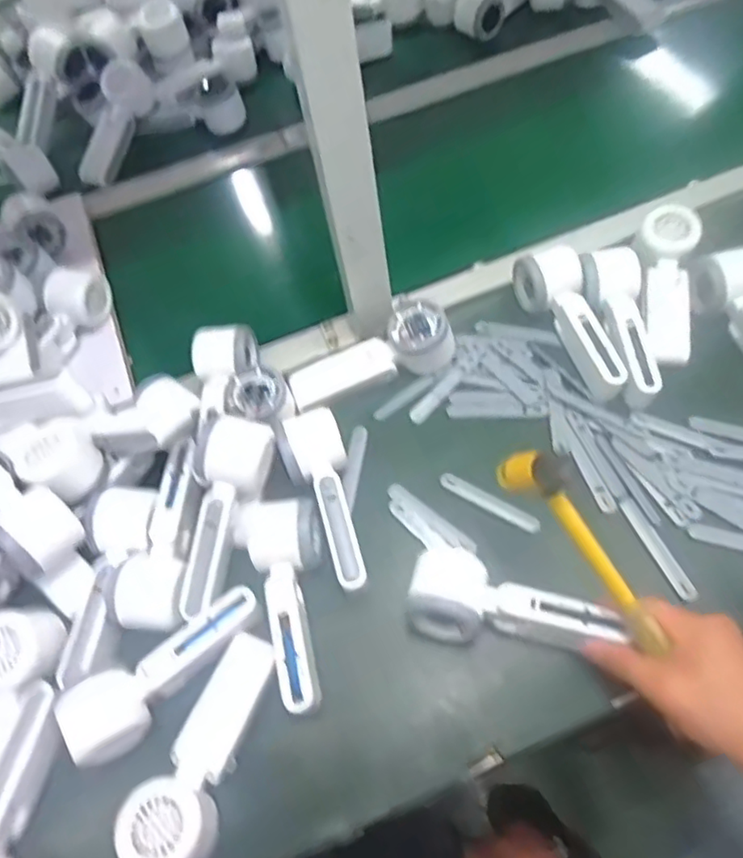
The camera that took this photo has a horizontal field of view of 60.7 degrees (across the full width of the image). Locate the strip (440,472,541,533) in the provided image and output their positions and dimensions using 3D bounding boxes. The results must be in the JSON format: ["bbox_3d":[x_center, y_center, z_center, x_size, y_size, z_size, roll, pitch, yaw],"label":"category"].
[{"bbox_3d":[0.105,0.065,0.564,0.094,0.009,0.013,28,67,15],"label":"strip"}]

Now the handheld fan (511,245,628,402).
[{"bbox_3d":[0.198,-0.107,0.626,0.055,0.056,0.165,-17,60,-3],"label":"handheld fan"}]

